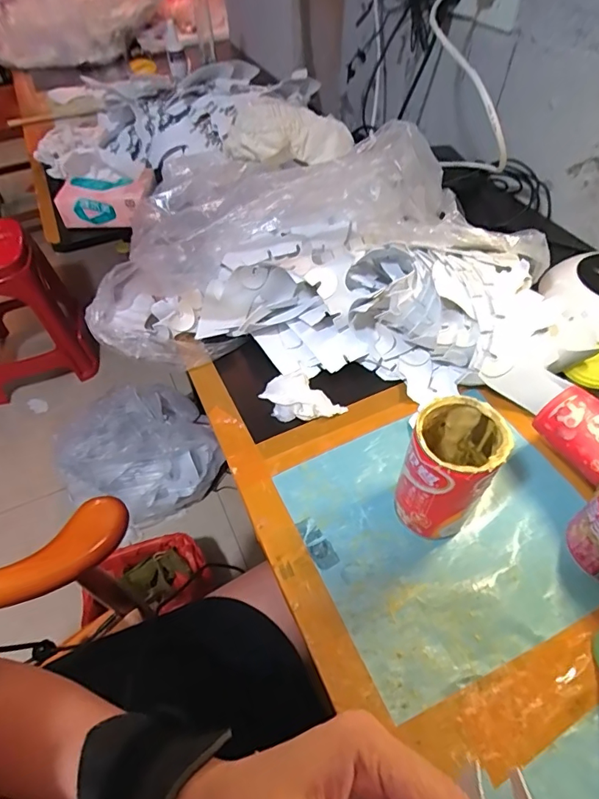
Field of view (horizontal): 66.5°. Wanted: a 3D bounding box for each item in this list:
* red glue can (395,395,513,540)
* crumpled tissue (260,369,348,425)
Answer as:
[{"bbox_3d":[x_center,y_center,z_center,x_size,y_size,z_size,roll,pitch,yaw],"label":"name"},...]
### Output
[{"bbox_3d":[0.117,0.059,0.370,0.061,0.120,0.065,-1,52,1],"label":"red glue can"},{"bbox_3d":[0.002,-0.004,0.491,0.079,0.024,0.051,-13,53,-8],"label":"crumpled tissue"}]

